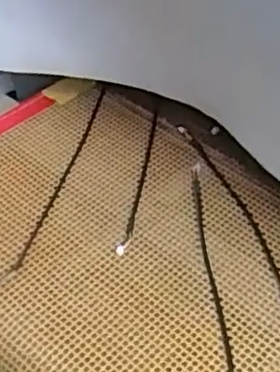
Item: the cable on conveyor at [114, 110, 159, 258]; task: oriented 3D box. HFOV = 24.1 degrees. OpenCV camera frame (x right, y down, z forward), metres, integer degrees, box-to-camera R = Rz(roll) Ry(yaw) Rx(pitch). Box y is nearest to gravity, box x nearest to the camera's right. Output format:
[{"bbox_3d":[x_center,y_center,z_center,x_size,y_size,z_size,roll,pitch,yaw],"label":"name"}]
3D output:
[{"bbox_3d":[0.002,-0.006,0.567,0.010,0.013,0.170,8,49,8],"label":"cable on conveyor"}]

